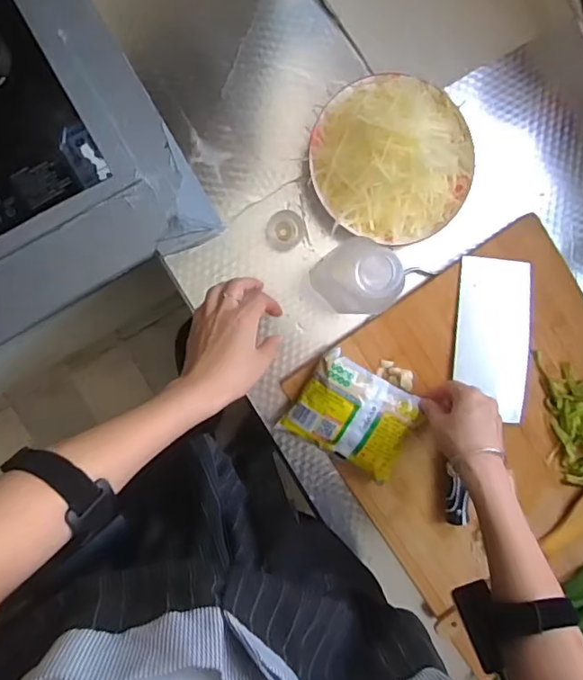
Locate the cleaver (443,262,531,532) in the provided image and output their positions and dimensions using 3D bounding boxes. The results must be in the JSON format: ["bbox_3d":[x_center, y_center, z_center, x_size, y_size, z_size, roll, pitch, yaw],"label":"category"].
[{"bbox_3d":[0.229,0.057,0.633,0.089,0.031,0.297,5,92,-4],"label":"cleaver"}]

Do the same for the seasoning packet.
[{"bbox_3d":[0.071,0.084,0.609,0.125,0.018,0.100,32,90,-4],"label":"seasoning packet"}]

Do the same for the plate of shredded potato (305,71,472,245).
[{"bbox_3d":[0.113,-0.199,0.597,0.174,0.074,0.173,0,93,-7],"label":"plate of shredded potato"}]

